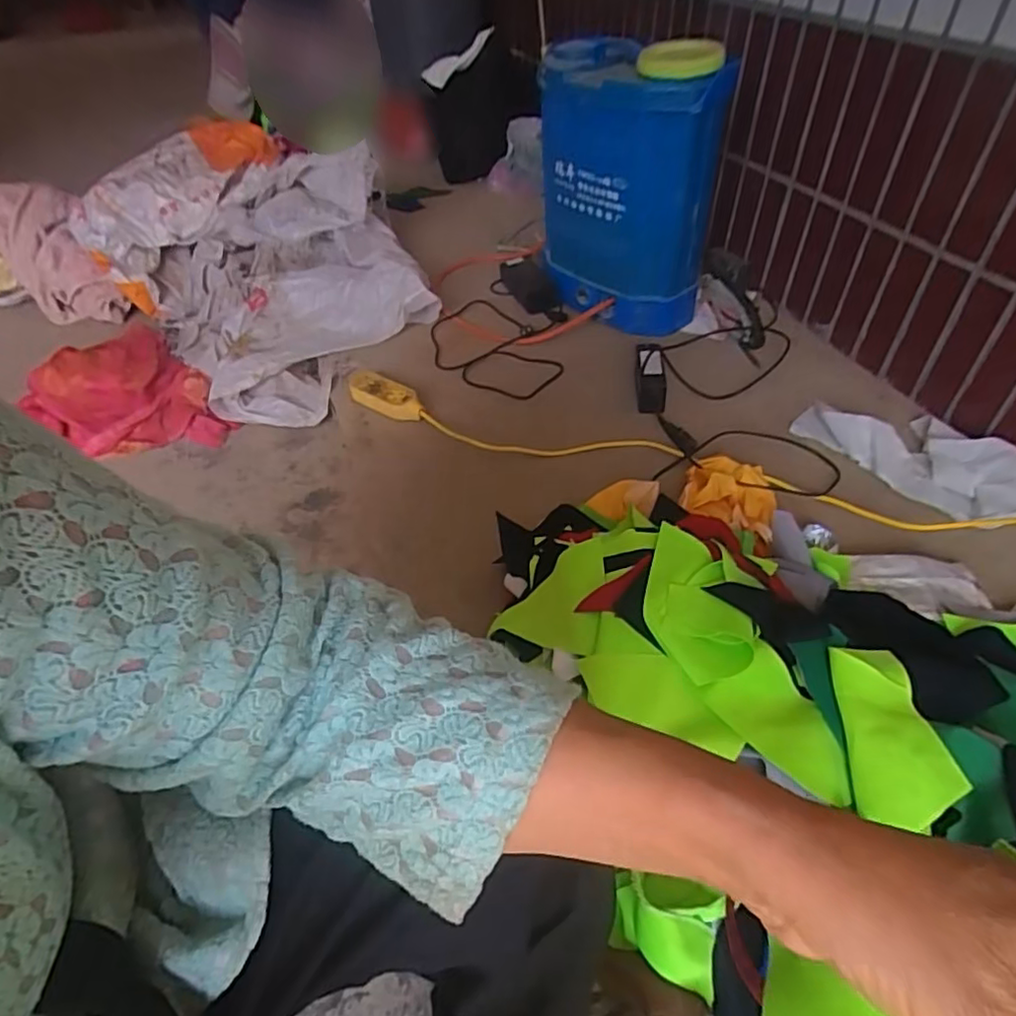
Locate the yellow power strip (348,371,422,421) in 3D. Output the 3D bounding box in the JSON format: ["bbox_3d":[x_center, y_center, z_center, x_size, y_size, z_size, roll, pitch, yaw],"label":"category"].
[{"bbox_3d":[-0.228,-0.209,1.155,0.178,0.032,0.059,28,54,26],"label":"yellow power strip"}]

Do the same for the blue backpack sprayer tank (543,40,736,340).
[{"bbox_3d":[0.209,-0.547,1.131,0.314,0.469,0.200,6,47,8],"label":"blue backpack sprayer tank"}]

